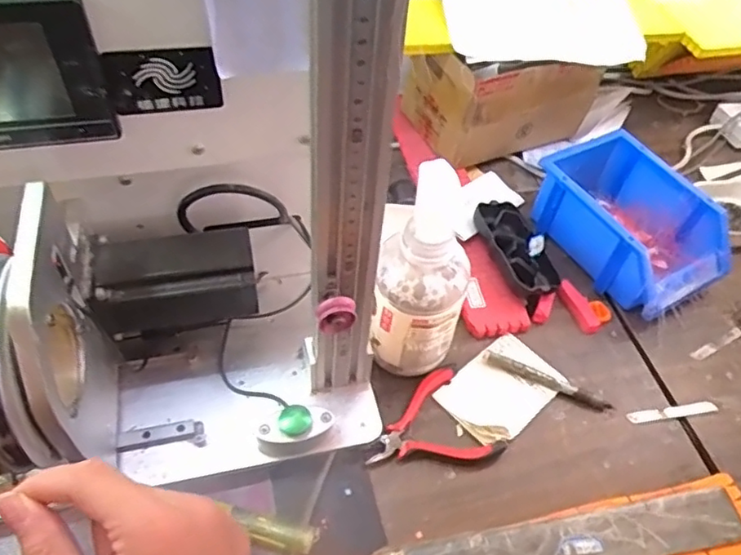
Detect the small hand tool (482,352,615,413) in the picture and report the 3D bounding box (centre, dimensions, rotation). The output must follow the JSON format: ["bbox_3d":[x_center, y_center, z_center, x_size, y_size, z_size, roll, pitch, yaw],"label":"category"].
[{"bbox_3d":[0.157,0.091,0.533,0.114,0.010,0.013,23,53,13],"label":"small hand tool"}]

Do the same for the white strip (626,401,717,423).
[{"bbox_3d":[0.265,0.117,0.530,0.084,0.004,0.011,-4,52,-9],"label":"white strip"}]

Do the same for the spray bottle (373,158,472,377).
[{"bbox_3d":[0.040,0.006,0.469,0.066,0.200,0.062,12,51,4],"label":"spray bottle"}]

